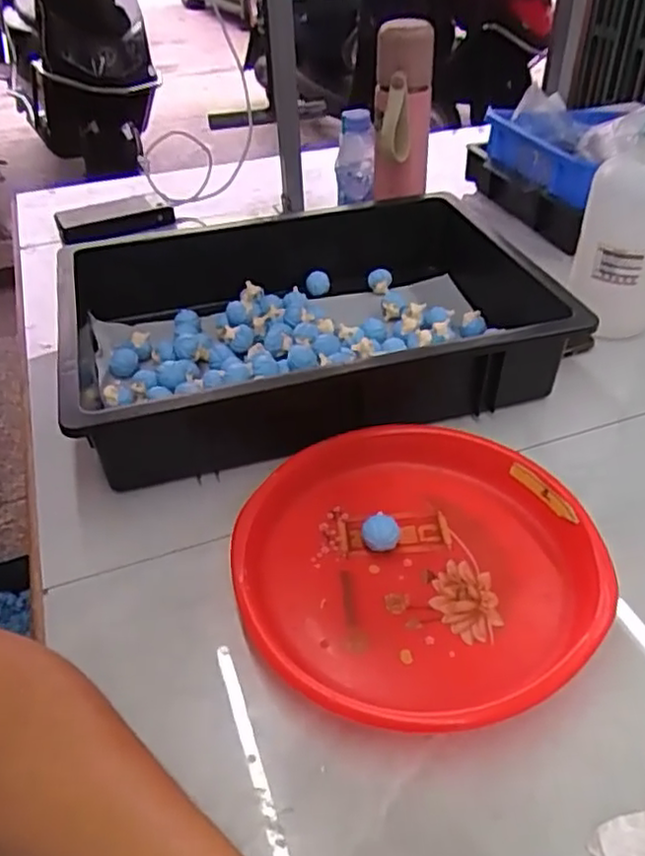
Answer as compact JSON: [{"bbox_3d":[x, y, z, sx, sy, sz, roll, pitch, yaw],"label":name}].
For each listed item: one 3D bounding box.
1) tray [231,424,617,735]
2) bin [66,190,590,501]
[{"bbox_3d":[0.068,0.096,0.481,0.246,0.033,0.252,-1,40,1],"label":"tray"},{"bbox_3d":[-0.008,-0.108,0.672,0.471,0.101,0.315,-14,42,-14],"label":"bin"}]

